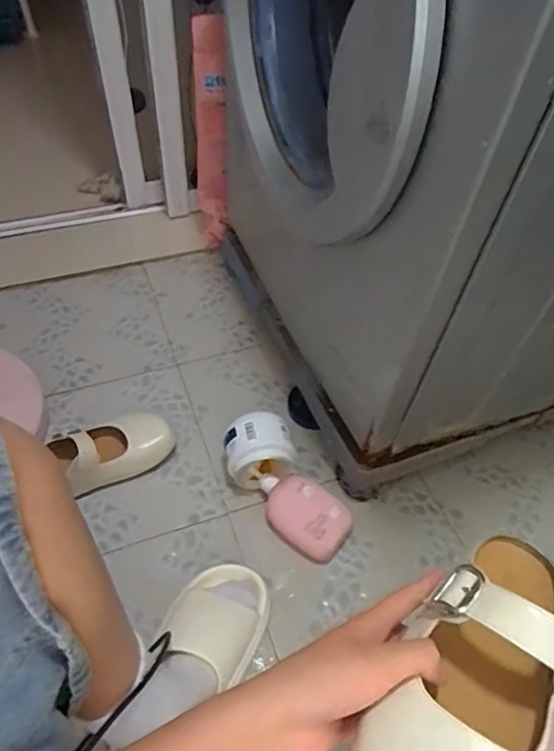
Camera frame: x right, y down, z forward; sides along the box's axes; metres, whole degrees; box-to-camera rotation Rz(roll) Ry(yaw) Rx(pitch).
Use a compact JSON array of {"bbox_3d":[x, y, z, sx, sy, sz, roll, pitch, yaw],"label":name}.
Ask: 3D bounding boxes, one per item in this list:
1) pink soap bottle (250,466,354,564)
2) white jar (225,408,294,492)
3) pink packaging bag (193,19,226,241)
[{"bbox_3d":[0.027,0.191,0.761,0.161,0.051,0.080,36,57,24],"label":"pink soap bottle"},{"bbox_3d":[-0.031,0.114,0.785,0.091,0.105,0.071,-11,52,-13],"label":"white jar"},{"bbox_3d":[-0.125,-0.448,1.006,0.058,0.396,0.074,-4,50,-5],"label":"pink packaging bag"}]

